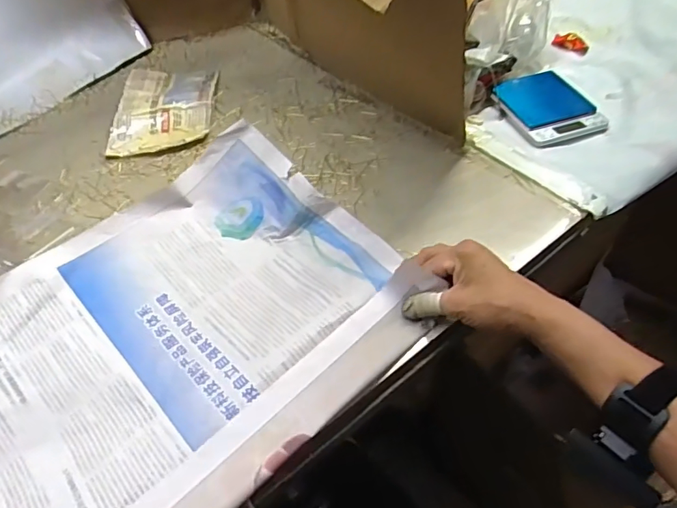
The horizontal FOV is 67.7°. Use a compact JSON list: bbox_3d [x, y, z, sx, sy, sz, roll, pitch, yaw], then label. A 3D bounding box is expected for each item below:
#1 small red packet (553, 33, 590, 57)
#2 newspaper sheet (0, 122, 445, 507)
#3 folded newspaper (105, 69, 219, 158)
[{"bbox_3d":[0.357,-0.324,0.774,0.026,0.017,0.053,-34,58,-22],"label":"small red packet"},{"bbox_3d":[-0.193,0.098,0.430,0.530,0.076,0.312,-38,60,-25],"label":"newspaper sheet"},{"bbox_3d":[-0.251,-0.217,0.733,0.137,0.019,0.196,-5,49,-1],"label":"folded newspaper"}]

